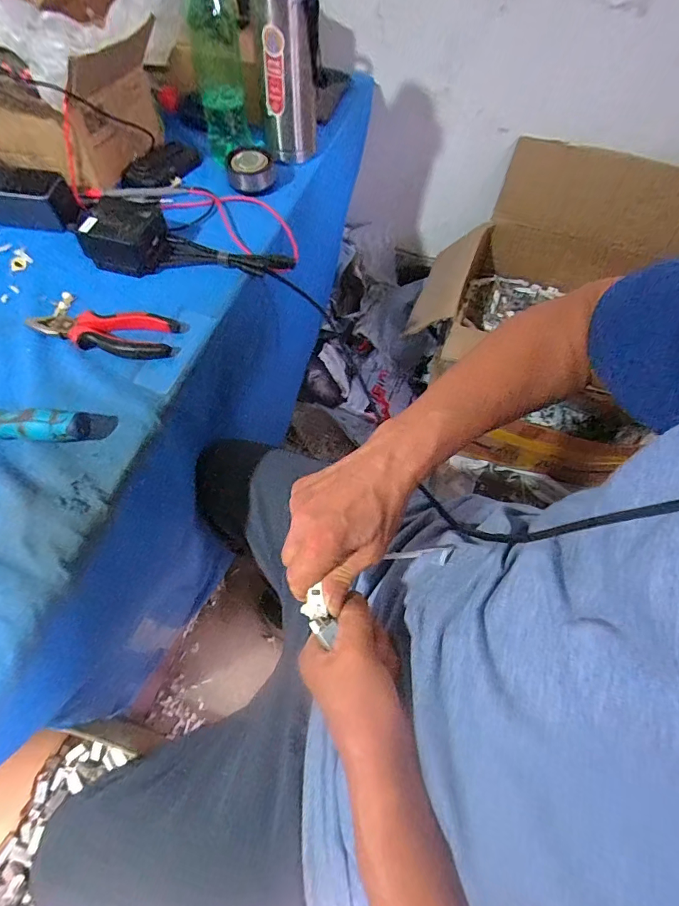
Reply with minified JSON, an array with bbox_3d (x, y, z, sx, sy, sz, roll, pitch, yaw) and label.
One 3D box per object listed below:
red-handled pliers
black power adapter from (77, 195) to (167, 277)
[{"bbox_3d":[-0.256,-0.134,0.469,0.153,0.014,0.058,8,62,2],"label":"red-handled pliers"},{"bbox_3d":[-0.254,-0.260,0.520,0.087,0.049,0.073,14,63,4],"label":"black power adapter"}]

